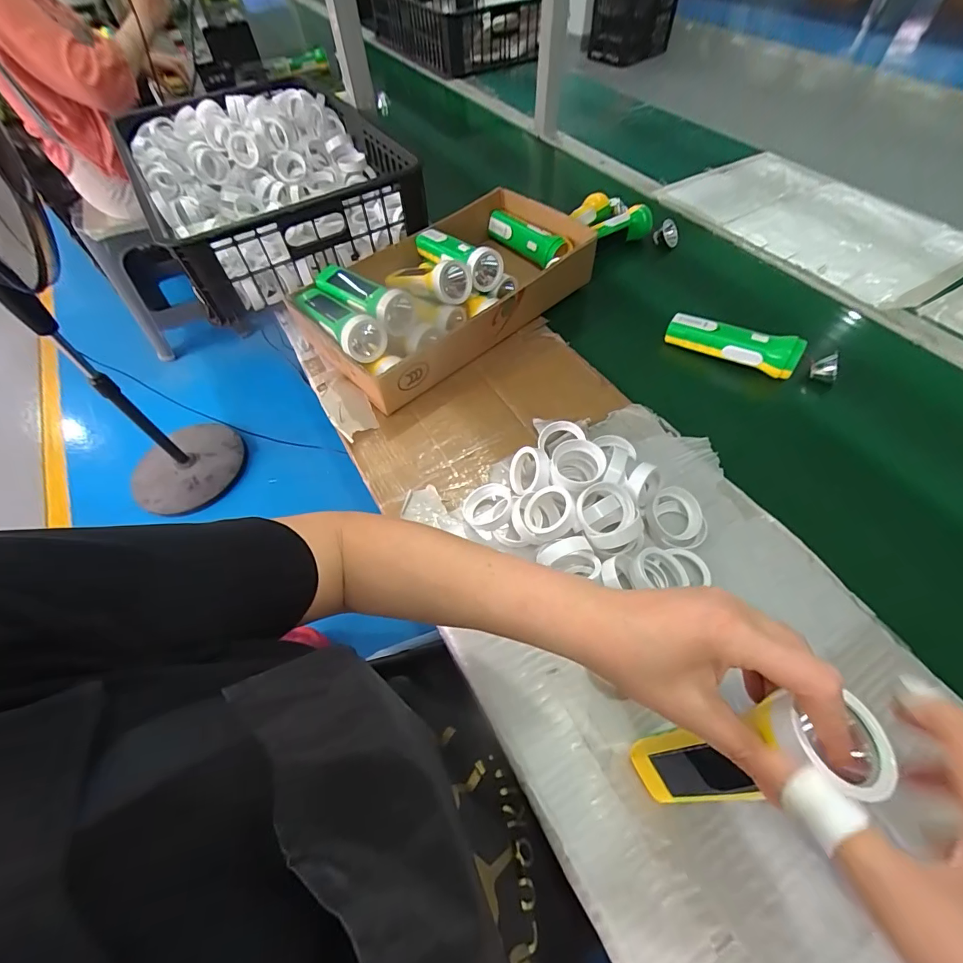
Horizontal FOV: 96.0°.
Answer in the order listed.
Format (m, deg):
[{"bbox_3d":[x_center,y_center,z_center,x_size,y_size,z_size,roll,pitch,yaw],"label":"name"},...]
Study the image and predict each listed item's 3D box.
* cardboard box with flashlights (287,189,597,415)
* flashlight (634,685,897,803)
[{"bbox_3d":[-0.024,-0.306,0.641,0.465,0.106,0.234,-38,62,-20],"label":"cardboard box with flashlights"},{"bbox_3d":[0.158,0.174,0.270,0.046,0.174,0.047,-5,55,-17],"label":"flashlight"}]

